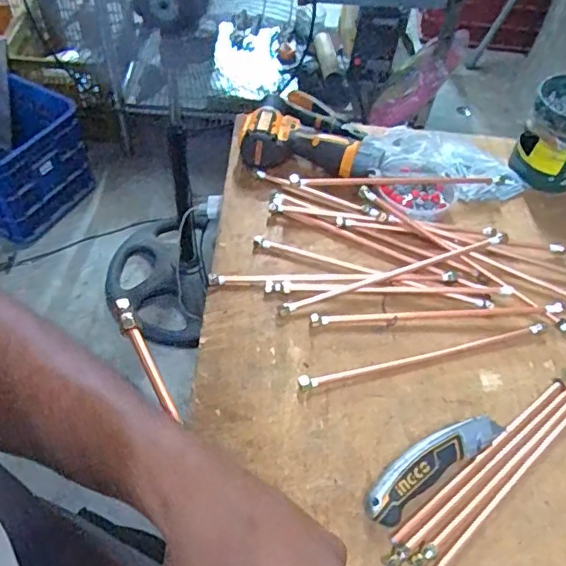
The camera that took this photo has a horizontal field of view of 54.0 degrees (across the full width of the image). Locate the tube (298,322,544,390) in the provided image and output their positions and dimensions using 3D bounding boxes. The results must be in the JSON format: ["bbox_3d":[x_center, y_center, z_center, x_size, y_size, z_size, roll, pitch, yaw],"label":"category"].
[{"bbox_3d":[0.165,0.082,0.642,0.304,0.010,0.015,-12,54,-11],"label":"tube"}]

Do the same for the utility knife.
[{"bbox_3d":[0.150,0.179,0.557,0.170,0.025,0.042,-29,59,-22],"label":"utility knife"}]

